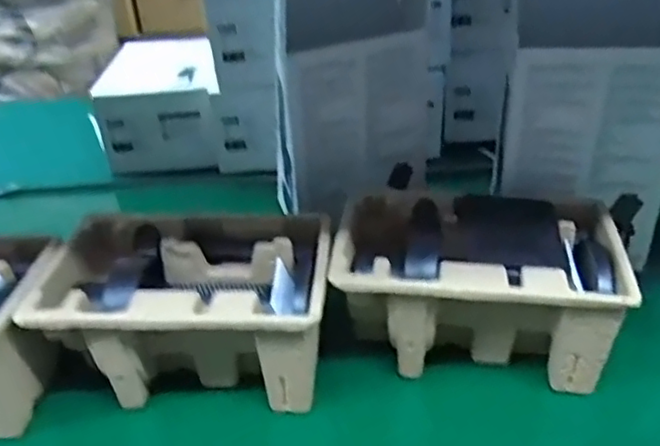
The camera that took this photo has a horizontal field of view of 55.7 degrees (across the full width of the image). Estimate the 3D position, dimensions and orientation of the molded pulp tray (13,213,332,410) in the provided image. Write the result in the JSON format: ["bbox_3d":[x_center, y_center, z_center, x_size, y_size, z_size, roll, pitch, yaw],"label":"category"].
[{"bbox_3d":[-0.112,0.074,0.521,0.227,0.108,0.146,-3,29,5],"label":"molded pulp tray"}]

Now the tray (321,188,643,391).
[{"bbox_3d":[0.124,0.055,0.531,0.222,0.106,0.138,0,29,11],"label":"tray"}]

